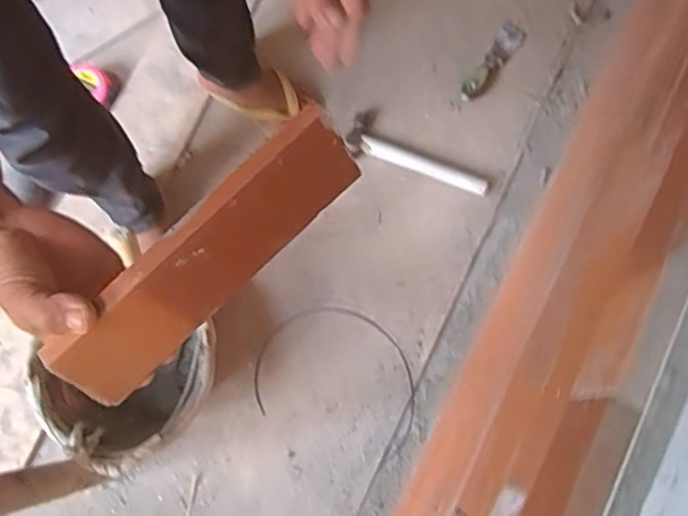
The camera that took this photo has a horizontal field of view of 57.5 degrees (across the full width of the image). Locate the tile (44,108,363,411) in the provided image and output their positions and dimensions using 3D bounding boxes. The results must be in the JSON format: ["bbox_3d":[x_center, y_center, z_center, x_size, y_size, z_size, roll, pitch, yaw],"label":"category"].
[{"bbox_3d":[-0.087,0.000,0.408,0.228,0.018,0.060,-45,117,-9],"label":"tile"}]

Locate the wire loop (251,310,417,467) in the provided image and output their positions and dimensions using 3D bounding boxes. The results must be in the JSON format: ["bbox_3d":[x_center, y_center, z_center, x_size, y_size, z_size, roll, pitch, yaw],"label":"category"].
[{"bbox_3d":[-0.005,0.181,0.988,0.266,0.011,0.198,20,74,6],"label":"wire loop"}]

